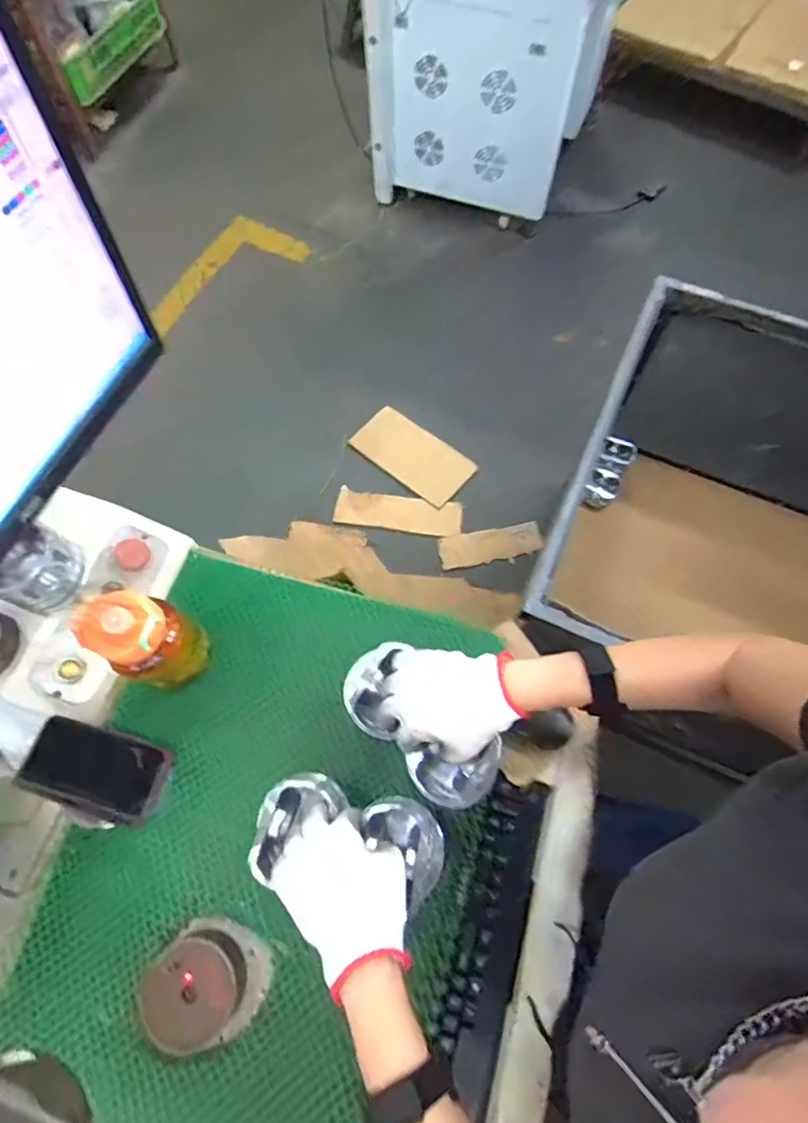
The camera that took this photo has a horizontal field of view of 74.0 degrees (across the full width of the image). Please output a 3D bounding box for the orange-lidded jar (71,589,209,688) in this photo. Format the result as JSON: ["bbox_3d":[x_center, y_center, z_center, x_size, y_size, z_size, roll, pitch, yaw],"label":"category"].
[{"bbox_3d":[-0.284,0.087,0.588,0.082,0.167,0.075,0,68,0],"label":"orange-lidded jar"}]

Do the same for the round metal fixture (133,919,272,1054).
[{"bbox_3d":[-0.195,0.418,0.525,0.104,0.038,0.103,0,68,0],"label":"round metal fixture"}]

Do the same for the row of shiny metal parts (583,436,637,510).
[{"bbox_3d":[0.537,-0.236,1.407,0.082,0.079,0.180,24,70,9],"label":"row of shiny metal parts"}]

